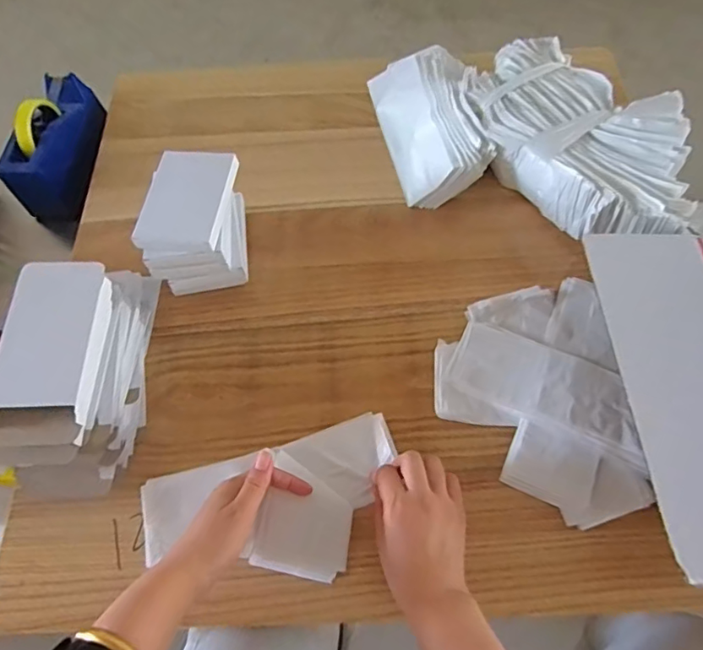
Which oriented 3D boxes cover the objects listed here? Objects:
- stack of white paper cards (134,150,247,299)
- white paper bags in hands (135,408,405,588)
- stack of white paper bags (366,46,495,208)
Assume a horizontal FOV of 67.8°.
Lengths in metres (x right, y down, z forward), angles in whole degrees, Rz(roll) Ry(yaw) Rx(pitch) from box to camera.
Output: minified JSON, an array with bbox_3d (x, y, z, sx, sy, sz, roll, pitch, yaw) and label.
[{"bbox_3d":[-0.178,-0.112,0.613,0.102,0.121,0.136,-3,62,2],"label":"stack of white paper cards"},{"bbox_3d":[-0.073,0.183,0.514,0.254,0.023,0.135,-17,64,-5],"label":"white paper bags in hands"},{"bbox_3d":[0.104,-0.289,0.716,0.122,0.068,0.260,-9,64,-2],"label":"stack of white paper bags"}]

